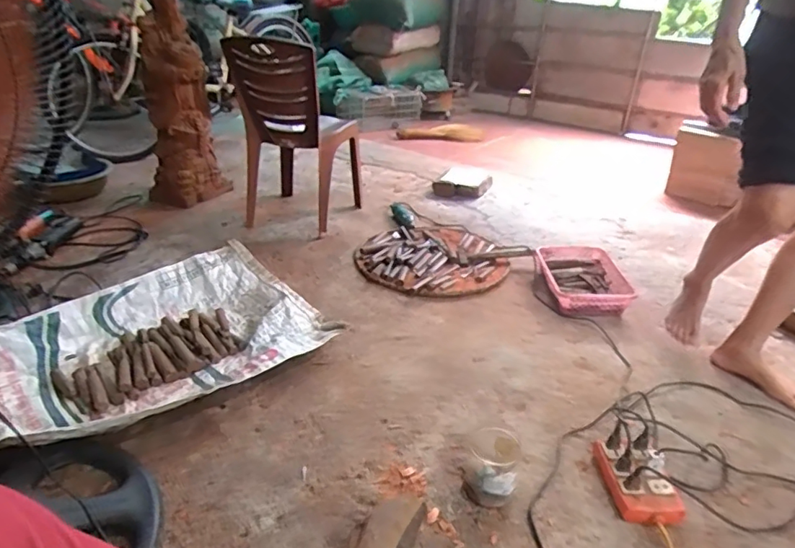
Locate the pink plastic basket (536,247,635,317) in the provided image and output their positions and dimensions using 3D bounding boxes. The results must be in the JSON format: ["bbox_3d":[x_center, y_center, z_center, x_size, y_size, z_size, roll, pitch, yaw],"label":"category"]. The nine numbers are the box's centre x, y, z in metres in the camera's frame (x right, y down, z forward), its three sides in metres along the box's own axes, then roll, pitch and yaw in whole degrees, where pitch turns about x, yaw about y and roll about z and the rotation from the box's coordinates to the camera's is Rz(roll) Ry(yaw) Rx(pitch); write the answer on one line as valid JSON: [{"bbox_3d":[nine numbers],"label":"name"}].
[{"bbox_3d":[0.553,0.009,1.567,0.230,0.061,0.284,1,30,-1],"label":"pink plastic basket"}]

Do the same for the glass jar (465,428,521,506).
[{"bbox_3d":[0.174,0.356,0.958,0.094,0.107,0.105,12,32,17],"label":"glass jar"}]

